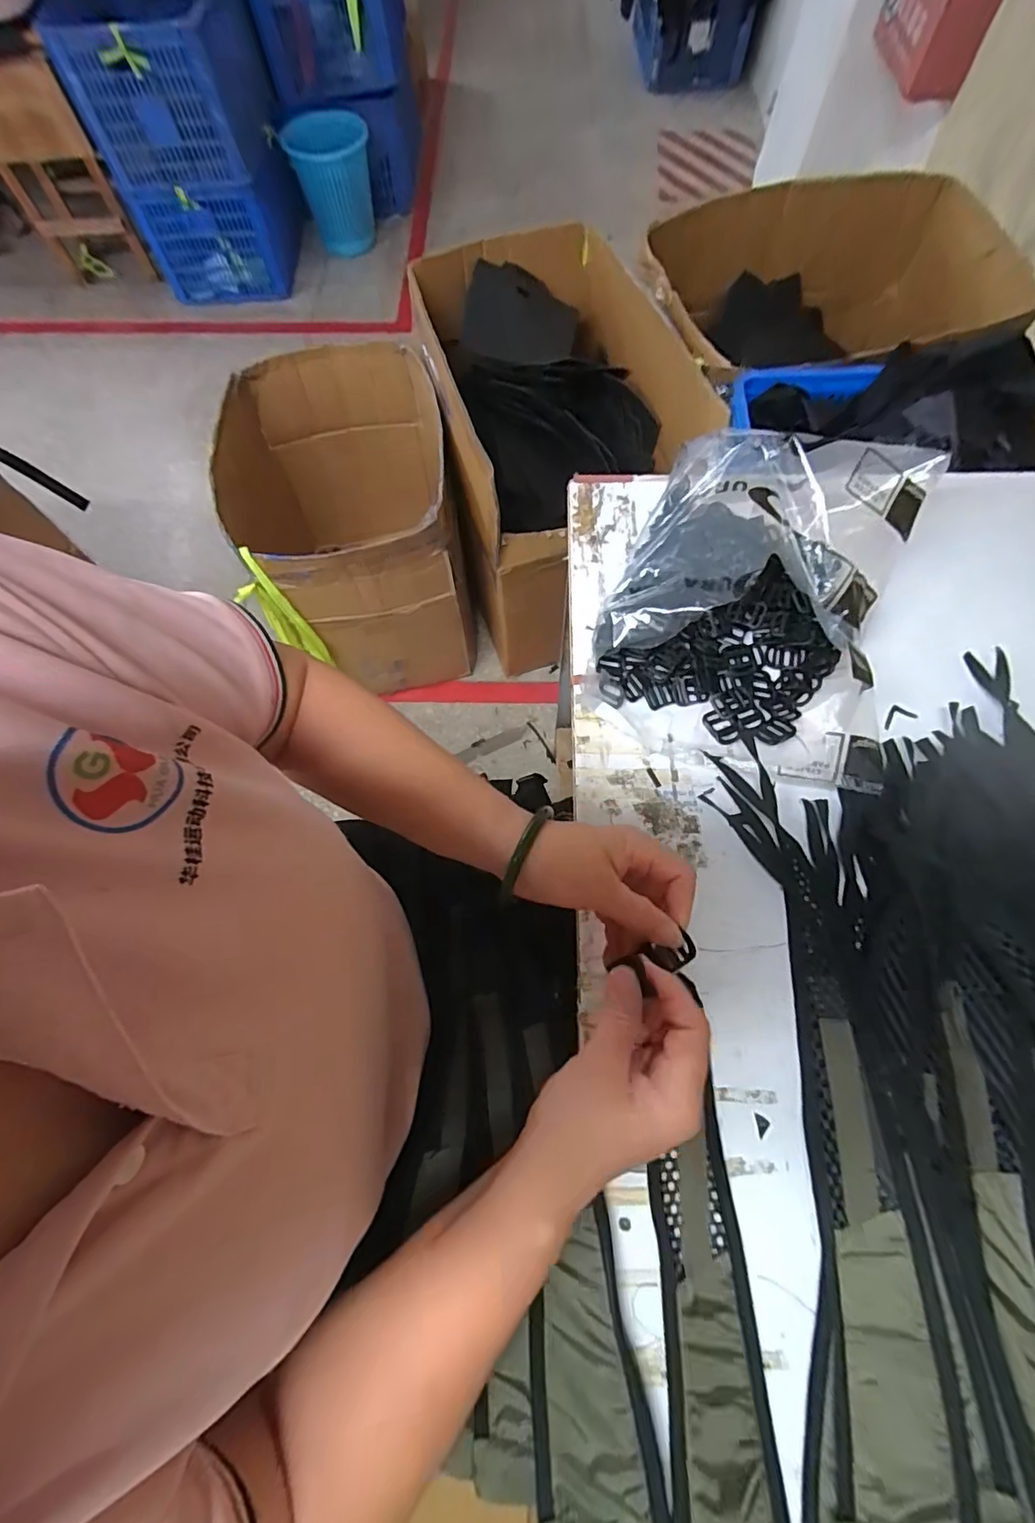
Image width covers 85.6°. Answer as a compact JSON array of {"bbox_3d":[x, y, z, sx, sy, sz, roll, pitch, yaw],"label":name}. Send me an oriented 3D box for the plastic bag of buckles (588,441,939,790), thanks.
[{"bbox_3d":[0.221,-0.154,0.512,0.250,0.108,0.311,18,70,9],"label":"plastic bag of buckles"}]

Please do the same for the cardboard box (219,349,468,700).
[{"bbox_3d":[-0.322,-0.487,1.188,0.381,0.412,0.512,-10,69,-2],"label":"cardboard box"}]

